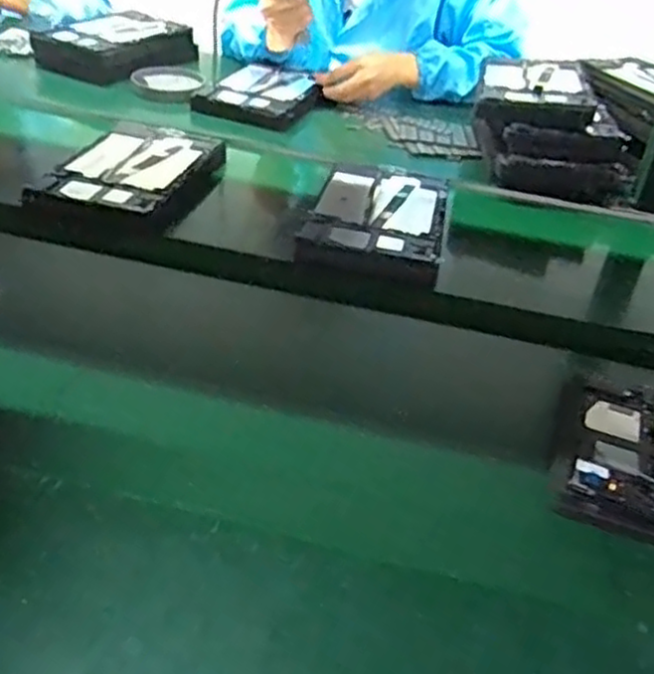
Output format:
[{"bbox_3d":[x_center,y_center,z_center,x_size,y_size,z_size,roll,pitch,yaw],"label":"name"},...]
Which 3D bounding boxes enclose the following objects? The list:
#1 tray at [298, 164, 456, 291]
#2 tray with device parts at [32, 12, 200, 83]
[{"bbox_3d":[0.067,-0.146,0.866,0.162,0.034,0.262,10,37,6],"label":"tray"},{"bbox_3d":[-0.356,-0.519,1.261,0.221,0.050,0.251,21,39,21],"label":"tray with device parts"}]

